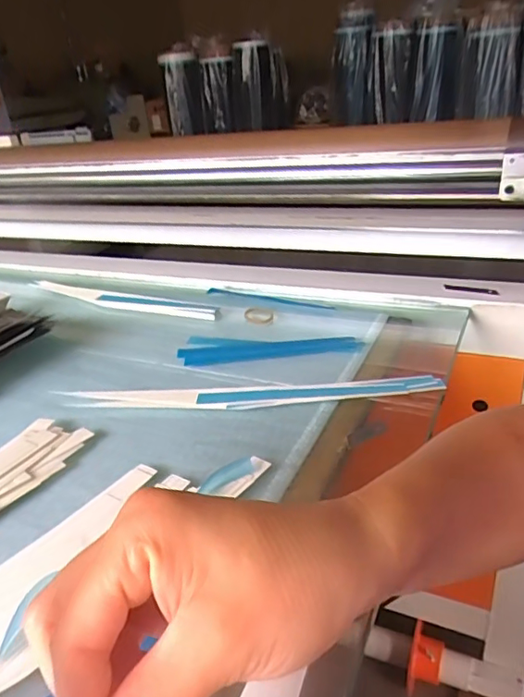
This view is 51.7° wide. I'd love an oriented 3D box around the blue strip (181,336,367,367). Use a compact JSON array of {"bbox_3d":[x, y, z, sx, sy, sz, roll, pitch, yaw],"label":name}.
[{"bbox_3d":[0.008,0.002,0.657,0.217,0.008,0.063,0,28,11],"label":"blue strip"}]

